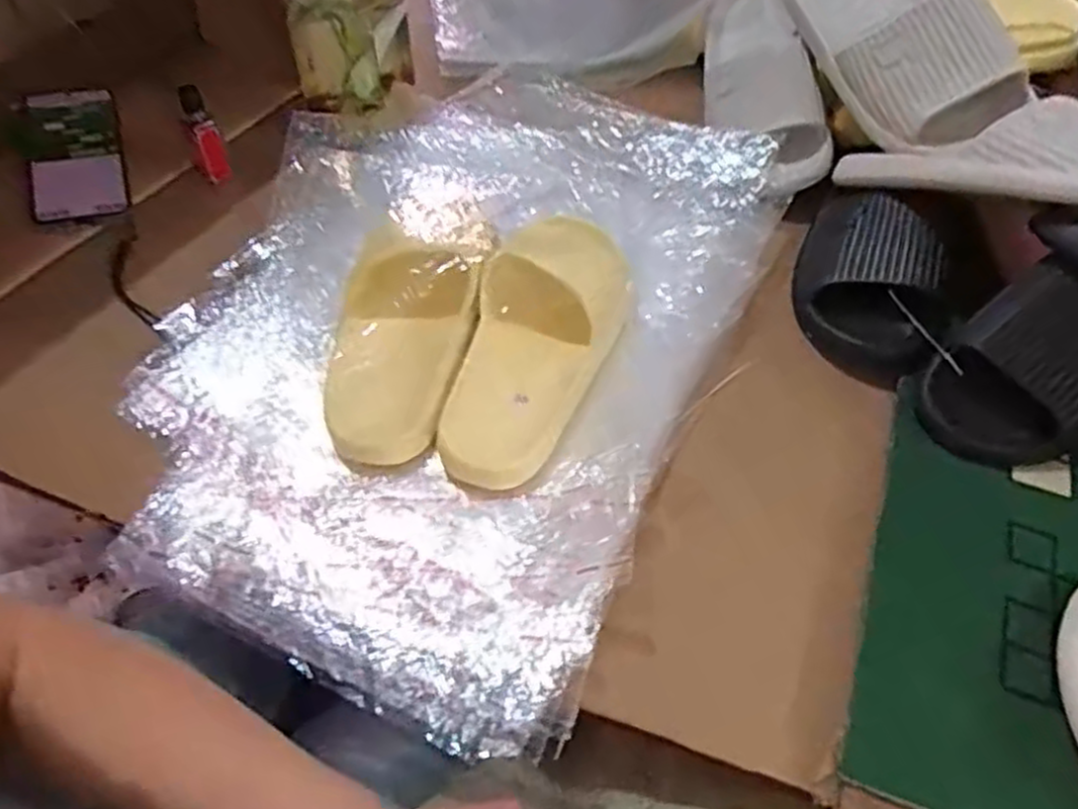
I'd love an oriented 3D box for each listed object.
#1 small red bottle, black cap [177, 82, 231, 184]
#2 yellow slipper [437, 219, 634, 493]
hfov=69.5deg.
[{"bbox_3d":[-0.295,-0.240,0.680,0.024,0.086,0.020,-19,56,-13],"label":"small red bottle, black cap"},{"bbox_3d":[0.001,-0.051,0.544,0.092,0.055,0.226,18,56,13],"label":"yellow slipper"}]

